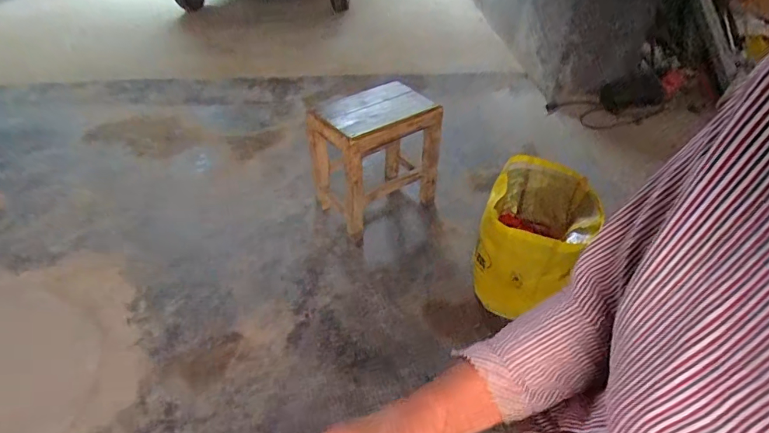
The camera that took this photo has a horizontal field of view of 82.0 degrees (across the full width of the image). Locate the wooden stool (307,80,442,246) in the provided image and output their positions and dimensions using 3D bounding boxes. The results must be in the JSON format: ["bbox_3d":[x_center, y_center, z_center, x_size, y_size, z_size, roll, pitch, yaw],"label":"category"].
[{"bbox_3d":[-0.026,-0.153,1.116,0.301,0.297,0.199,-23,46,-28],"label":"wooden stool"}]

